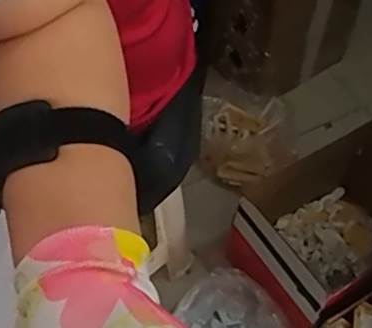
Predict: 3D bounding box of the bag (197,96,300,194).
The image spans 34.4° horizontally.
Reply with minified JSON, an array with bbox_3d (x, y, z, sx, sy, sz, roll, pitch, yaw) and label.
[{"bbox_3d":[0.147,-0.058,1.410,0.232,0.091,0.239,8,55,3],"label":"bag"}]

